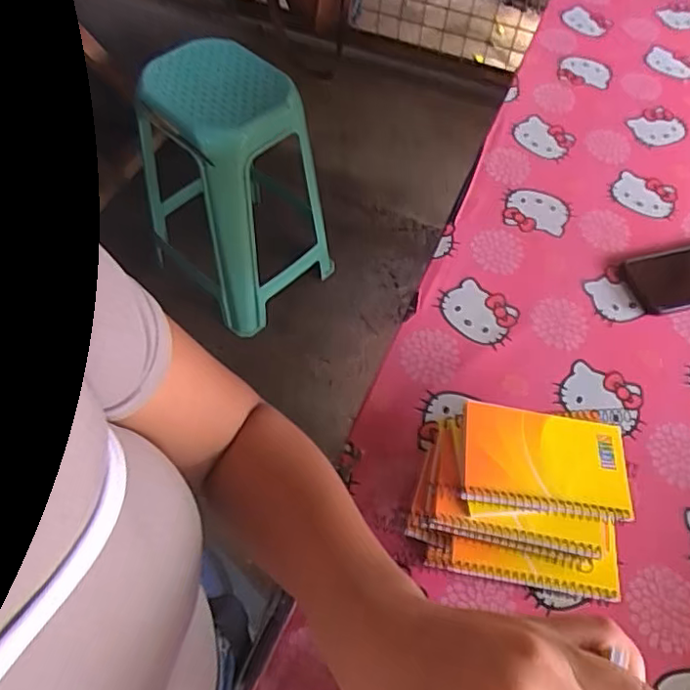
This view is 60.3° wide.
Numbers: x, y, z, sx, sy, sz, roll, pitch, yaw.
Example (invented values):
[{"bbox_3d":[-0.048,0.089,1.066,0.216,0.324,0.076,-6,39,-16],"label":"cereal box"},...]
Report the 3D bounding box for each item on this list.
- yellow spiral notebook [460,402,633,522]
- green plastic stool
[{"bbox_3d":[0.161,0.091,0.476,0.130,0.012,0.081,8,58,2],"label":"yellow spiral notebook"},{"bbox_3d":[-0.294,-0.406,1.483,0.434,0.560,0.336,35,63,18],"label":"green plastic stool"}]

